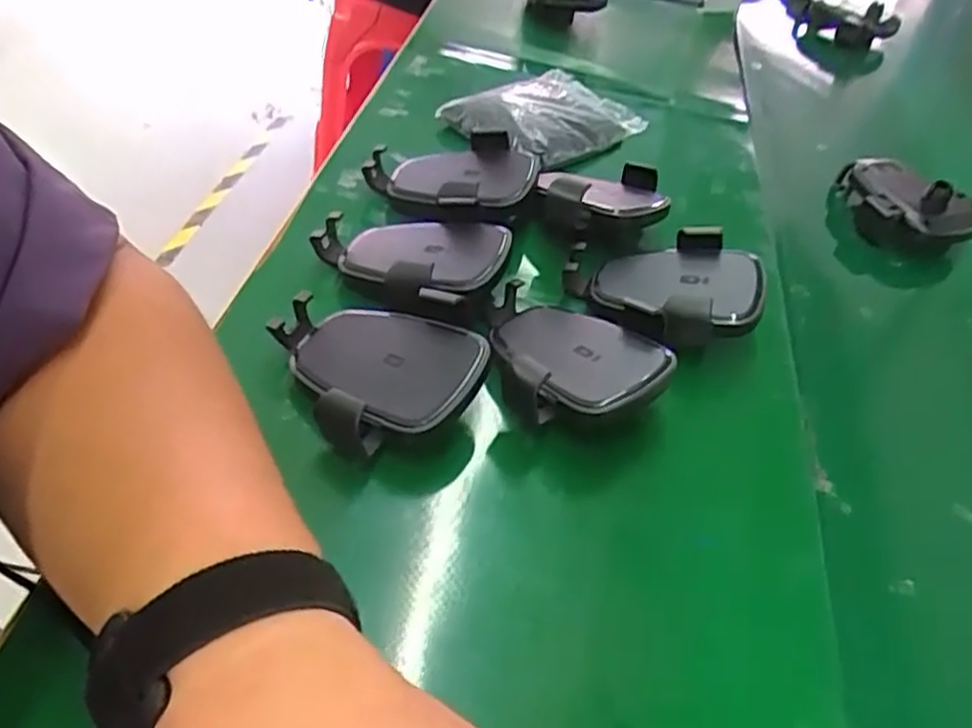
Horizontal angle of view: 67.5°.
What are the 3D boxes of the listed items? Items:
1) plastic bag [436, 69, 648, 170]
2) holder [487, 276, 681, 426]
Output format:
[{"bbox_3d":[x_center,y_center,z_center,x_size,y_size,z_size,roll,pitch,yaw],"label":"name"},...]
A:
[{"bbox_3d":[0.054,-0.217,0.629,0.116,0.034,0.180,32,52,22],"label":"plastic bag"},{"bbox_3d":[0.042,0.002,0.406,0.110,0.050,0.087,25,50,16],"label":"holder"}]

